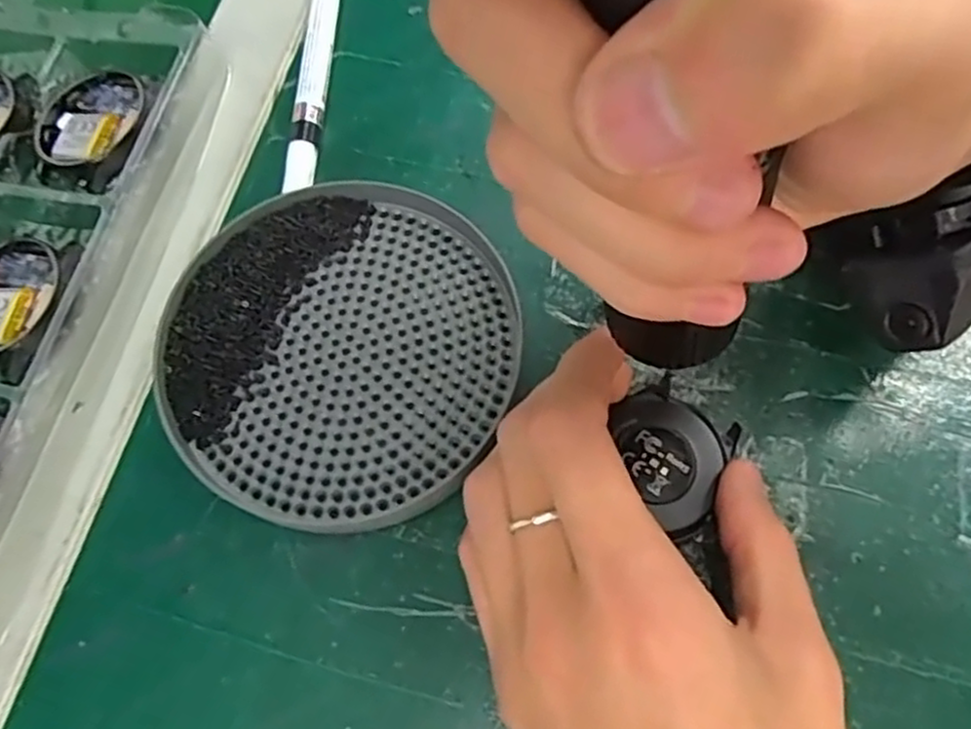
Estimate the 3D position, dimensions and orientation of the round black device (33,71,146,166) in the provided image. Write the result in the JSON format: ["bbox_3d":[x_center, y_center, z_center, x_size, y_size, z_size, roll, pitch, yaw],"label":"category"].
[{"bbox_3d":[-0.150,-0.093,0.274,0.039,0.009,0.043,25,73,11],"label":"round black device"}]

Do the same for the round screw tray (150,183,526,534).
[{"bbox_3d":[-0.046,-0.007,0.238,0.108,0.016,0.114,-1,70,2],"label":"round screw tray"}]

